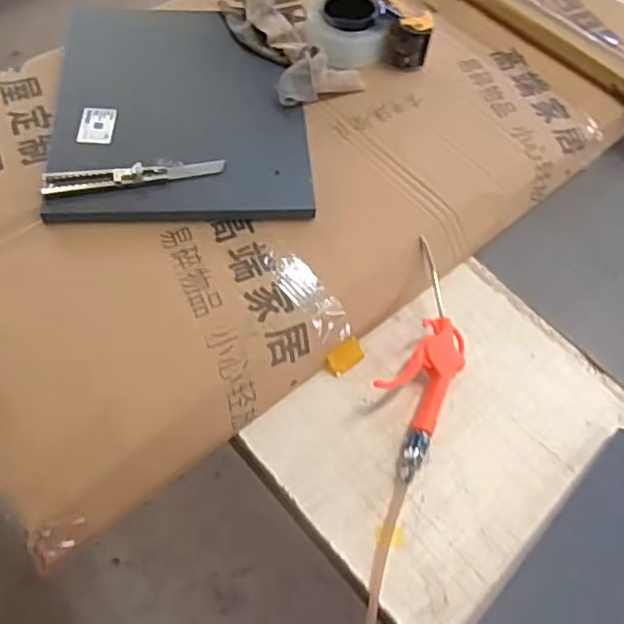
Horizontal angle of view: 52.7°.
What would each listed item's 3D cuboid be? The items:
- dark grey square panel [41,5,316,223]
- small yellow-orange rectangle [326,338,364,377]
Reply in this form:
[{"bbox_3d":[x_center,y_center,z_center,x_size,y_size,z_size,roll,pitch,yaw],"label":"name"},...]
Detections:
[{"bbox_3d":[-0.168,-0.270,0.825,0.312,0.021,0.348,-1,66,-8],"label":"dark grey square panel"},{"bbox_3d":[0.040,0.054,0.751,0.048,0.018,0.024,-33,68,-22],"label":"small yellow-orange rectangle"}]

